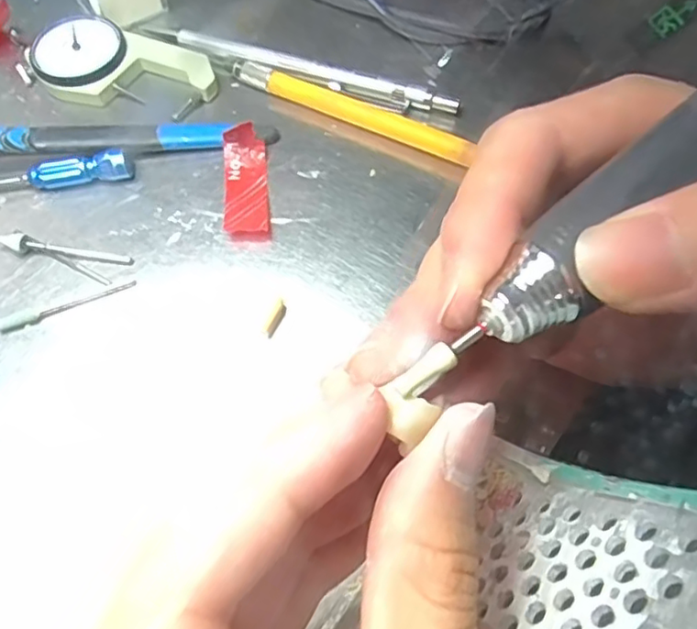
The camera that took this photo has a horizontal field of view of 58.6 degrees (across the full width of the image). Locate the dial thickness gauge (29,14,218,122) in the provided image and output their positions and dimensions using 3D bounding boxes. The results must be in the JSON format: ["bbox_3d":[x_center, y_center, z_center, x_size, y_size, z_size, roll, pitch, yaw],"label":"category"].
[{"bbox_3d":[-0.092,-0.100,0.254,0.074,0.012,0.039,18,64,10],"label":"dial thickness gauge"}]

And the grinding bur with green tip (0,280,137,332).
[{"bbox_3d":[-0.094,-0.003,0.207,0.045,0.004,0.005,-19,64,-8],"label":"grinding bur with green tip"}]

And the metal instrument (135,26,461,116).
[{"bbox_3d":[-0.023,-0.101,0.254,0.139,0.006,0.008,18,64,10],"label":"metal instrument"}]

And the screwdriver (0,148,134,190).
[{"bbox_3d":[-0.112,-0.051,0.230,0.062,0.010,0.009,-9,63,-3],"label":"screwdriver"}]

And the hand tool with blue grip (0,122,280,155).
[{"bbox_3d":[-0.084,-0.066,0.234,0.111,0.014,0.012,-4,63,-1],"label":"hand tool with blue grip"}]

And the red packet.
[{"bbox_3d":[-0.038,-0.047,0.226,0.016,0.010,0.047,-5,63,-1],"label":"red packet"}]

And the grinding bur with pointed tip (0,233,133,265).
[{"bbox_3d":[-0.099,-0.023,0.216,0.047,0.006,0.006,5,63,4],"label":"grinding bur with pointed tip"}]

